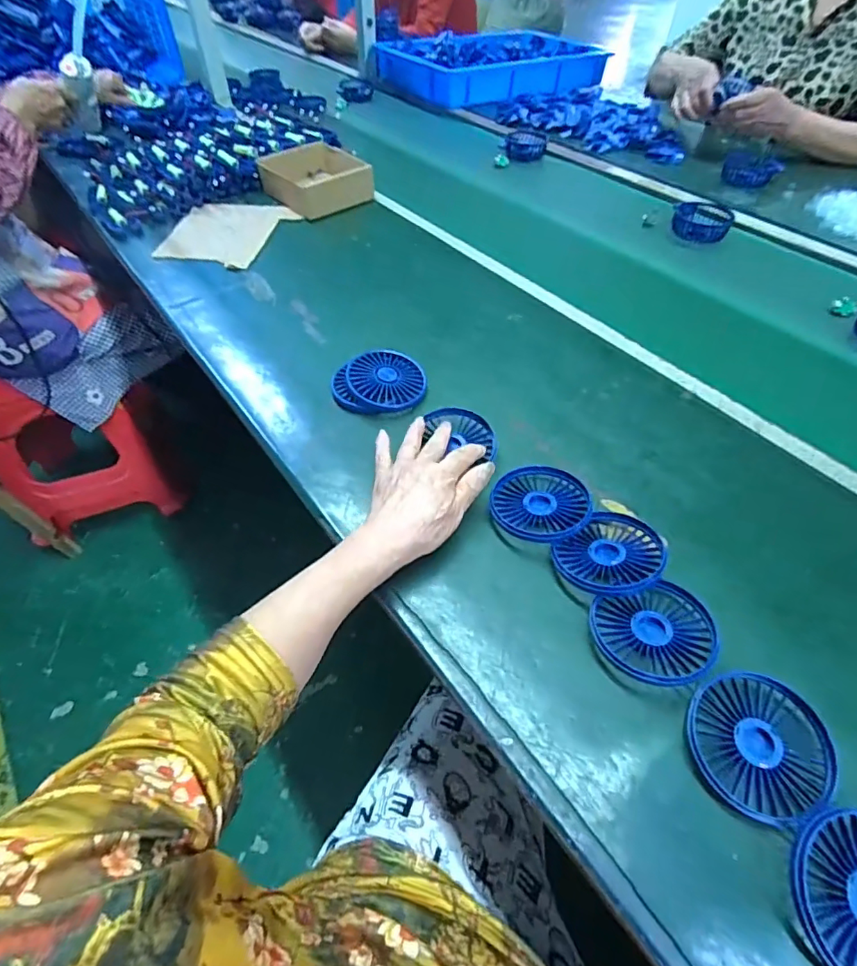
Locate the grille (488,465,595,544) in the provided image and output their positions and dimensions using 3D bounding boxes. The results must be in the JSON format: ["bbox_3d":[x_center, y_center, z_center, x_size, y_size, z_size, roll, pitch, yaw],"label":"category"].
[{"bbox_3d":[0.101,0.014,0.469,0.085,0.011,0.079,16,52,13],"label":"grille"}]

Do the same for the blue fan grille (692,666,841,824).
[{"bbox_3d":[0.217,0.173,0.347,0.086,0.019,0.085,0,50,0],"label":"blue fan grille"}]

